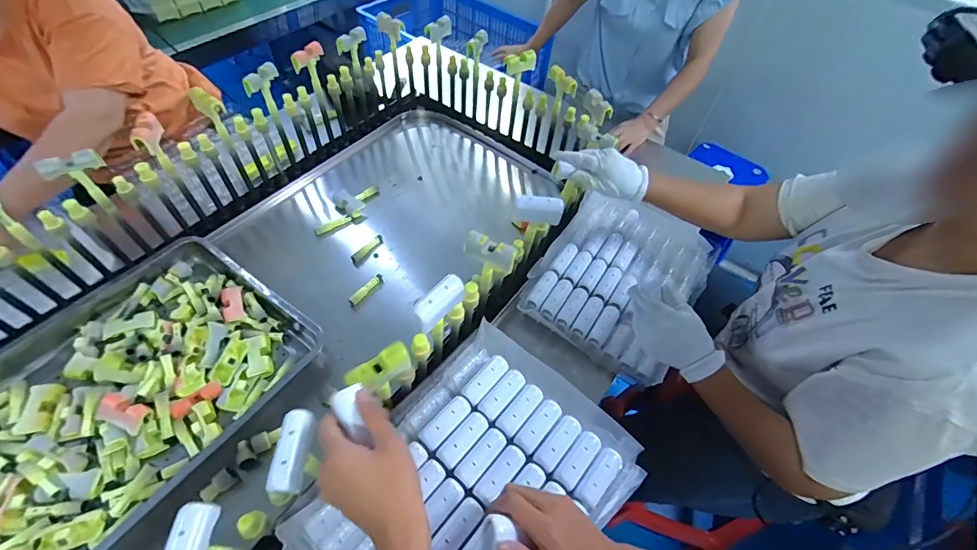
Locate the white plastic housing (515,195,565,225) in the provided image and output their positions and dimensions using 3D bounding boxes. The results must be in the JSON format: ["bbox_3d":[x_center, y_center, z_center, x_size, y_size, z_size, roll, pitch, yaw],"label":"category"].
[{"bbox_3d":[0.079,-0.102,0.661,0.071,0.041,0.024,9,51,1],"label":"white plastic housing"}]

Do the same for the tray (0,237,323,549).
[{"bbox_3d":[-0.607,0.203,0.654,0.405,0.049,0.583,30,55,18],"label":"tray"}]

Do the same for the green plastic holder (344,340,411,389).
[{"bbox_3d":[-0.125,0.107,0.485,0.072,0.026,0.026,-26,58,-24],"label":"green plastic holder"}]

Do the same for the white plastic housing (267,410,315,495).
[{"bbox_3d":[-0.198,0.175,0.427,0.028,0.017,0.078,2,51,-4],"label":"white plastic housing"}]

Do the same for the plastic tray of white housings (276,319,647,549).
[{"bbox_3d":[-0.004,0.258,0.530,0.291,0.054,0.359,38,57,22],"label":"plastic tray of white housings"}]

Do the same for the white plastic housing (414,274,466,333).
[{"bbox_3d":[-0.062,0.035,0.544,0.030,0.031,0.076,37,57,22],"label":"white plastic housing"}]

